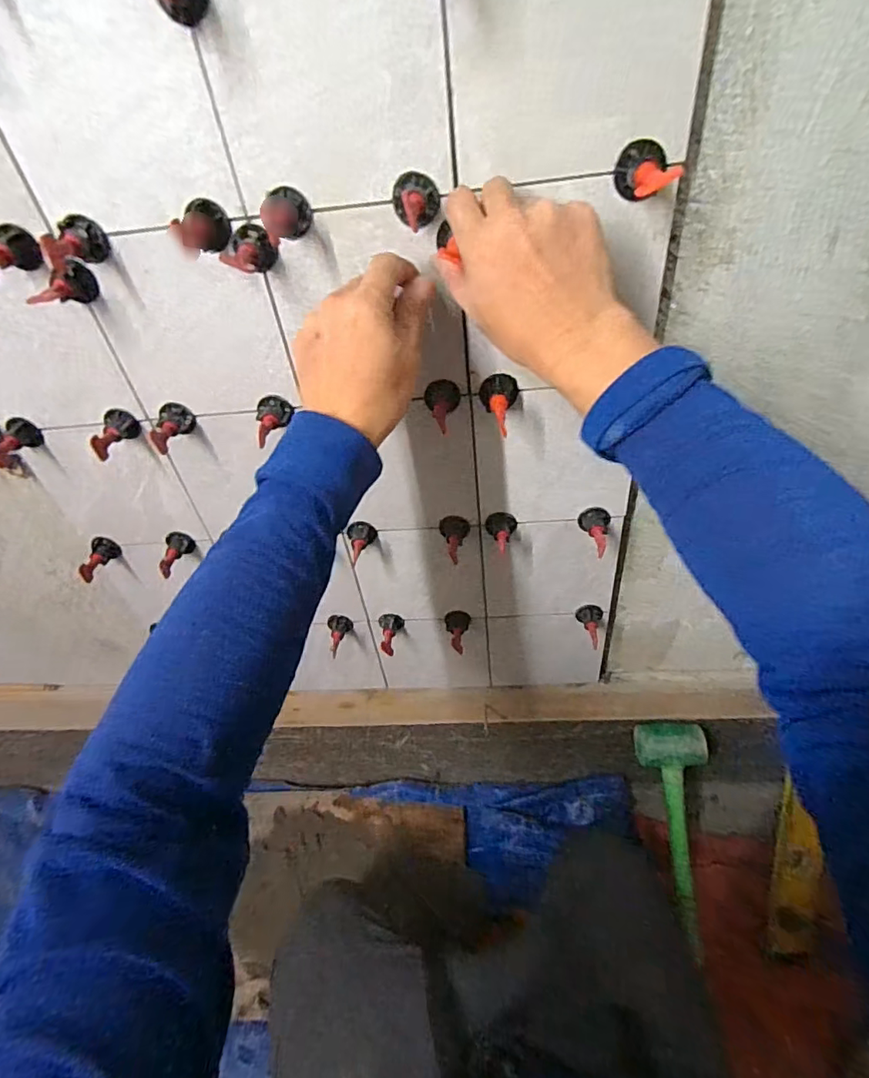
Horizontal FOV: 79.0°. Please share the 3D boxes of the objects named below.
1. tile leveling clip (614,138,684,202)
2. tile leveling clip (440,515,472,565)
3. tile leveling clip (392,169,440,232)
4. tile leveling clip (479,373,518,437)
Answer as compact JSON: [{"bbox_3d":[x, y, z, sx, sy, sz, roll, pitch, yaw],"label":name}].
[{"bbox_3d":[0.135,-0.233,0.337,0.032,0.032,0.040,-1,42,8],"label":"tile leveling clip"},{"bbox_3d":[0.023,0.001,0.544,0.031,0.028,0.049,-7,41,1],"label":"tile leveling clip"},{"bbox_3d":[-0.012,-0.224,0.353,0.032,0.030,0.038,-5,41,3],"label":"tile leveling clip"},{"bbox_3d":[0.056,-0.113,0.451,0.032,0.045,0.029,-3,41,6],"label":"tile leveling clip"}]

